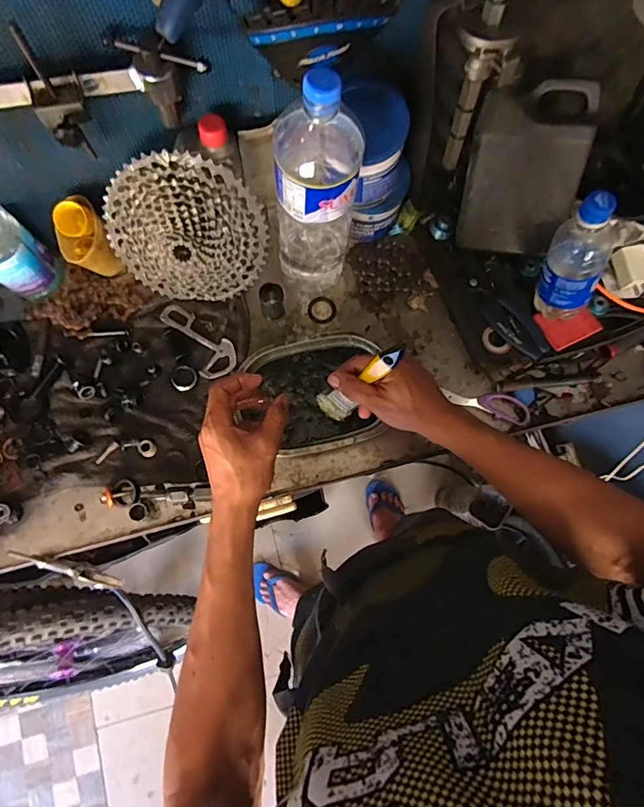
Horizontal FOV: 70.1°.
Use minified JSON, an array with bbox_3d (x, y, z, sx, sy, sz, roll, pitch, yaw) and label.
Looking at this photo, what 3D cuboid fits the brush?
[{"bbox_3d":[0.046,-0.020,0.535,0.026,0.168,0.035,-8,74,-32],"label":"brush"}]

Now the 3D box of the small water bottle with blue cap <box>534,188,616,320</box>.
[{"bbox_3d":[0.302,-0.171,0.535,0.073,0.171,0.064,-23,54,-6],"label":"small water bottle with blue cap"}]

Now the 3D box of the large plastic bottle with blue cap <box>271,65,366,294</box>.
[{"bbox_3d":[-0.007,-0.235,0.528,0.093,0.314,0.103,2,78,-2],"label":"large plastic bottle with blue cap"}]

